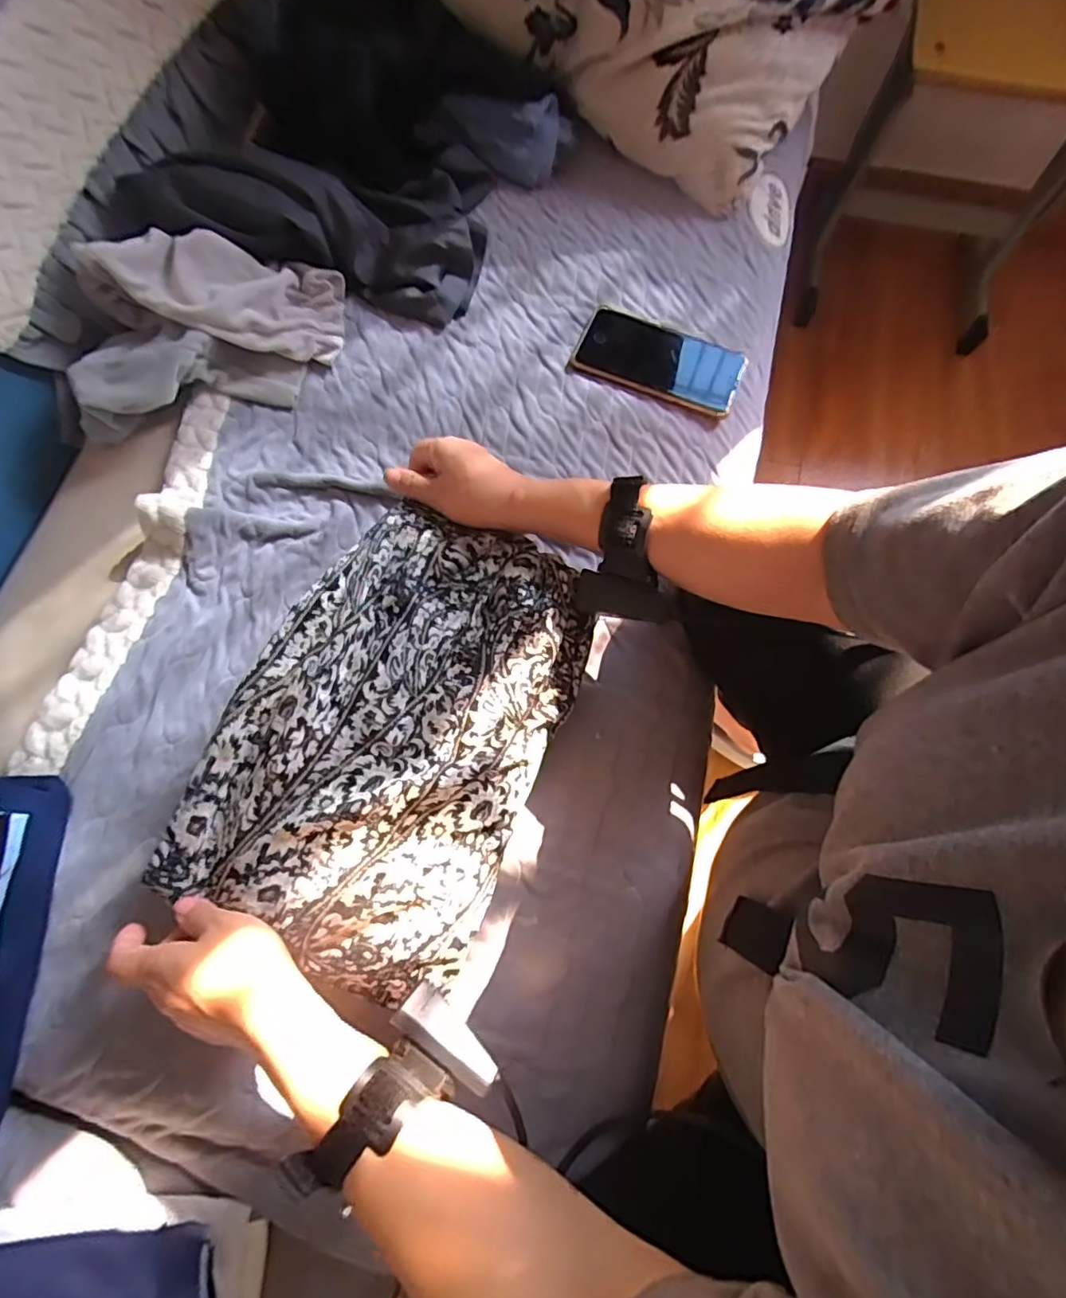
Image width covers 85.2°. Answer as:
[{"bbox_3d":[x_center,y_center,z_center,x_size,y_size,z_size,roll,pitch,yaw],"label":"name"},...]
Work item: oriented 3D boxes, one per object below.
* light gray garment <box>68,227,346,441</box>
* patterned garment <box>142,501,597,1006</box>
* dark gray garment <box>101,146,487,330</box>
[{"bbox_3d":[-0.307,-0.308,0.545,0.256,0.096,0.164,-18,75,-5],"label":"light gray garment"},{"bbox_3d":[-0.101,0.059,0.429,0.222,0.044,0.324,24,76,6],"label":"patterned garment"},{"bbox_3d":[-0.228,-0.433,0.581,0.354,0.069,0.164,6,74,-12],"label":"dark gray garment"}]

